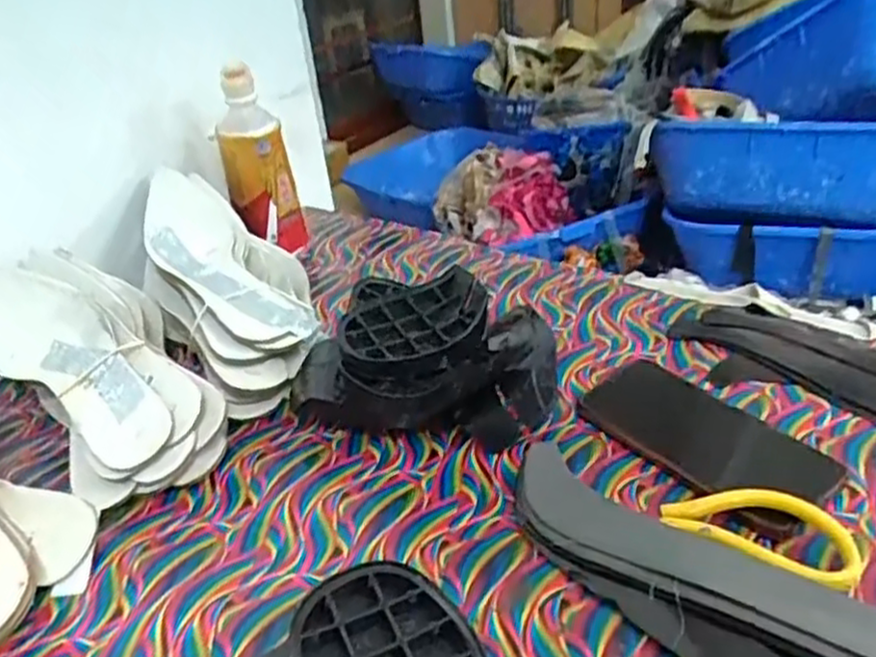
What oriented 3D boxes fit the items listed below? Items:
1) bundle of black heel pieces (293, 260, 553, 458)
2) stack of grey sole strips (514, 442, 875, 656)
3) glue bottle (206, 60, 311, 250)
[{"bbox_3d":[-0.003,0.020,0.558,0.191,0.068,0.167,3,33,18],"label":"bundle of black heel pieces"},{"bbox_3d":[0.168,0.133,0.381,0.283,0.029,0.059,14,38,31],"label":"stack of grey sole strips"},{"bbox_3d":[-0.181,-0.163,0.746,0.065,0.179,0.056,-13,32,-8],"label":"glue bottle"}]

